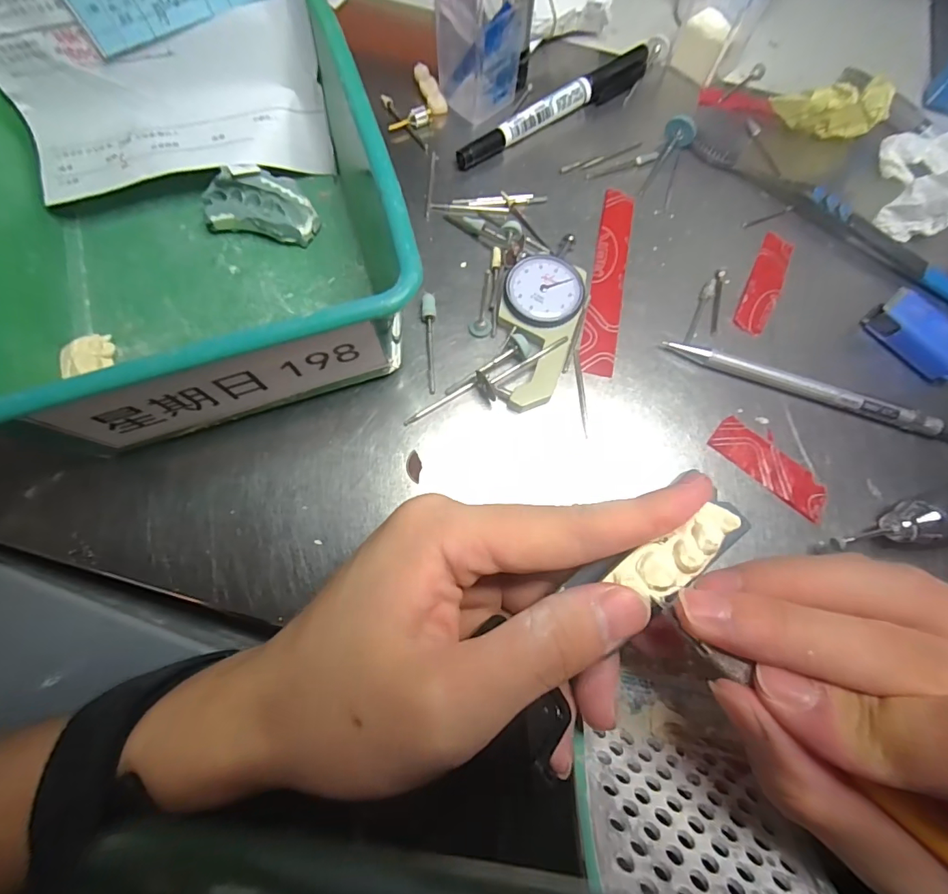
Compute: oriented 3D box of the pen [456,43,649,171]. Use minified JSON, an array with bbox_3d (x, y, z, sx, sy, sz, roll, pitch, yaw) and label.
[{"bbox_3d":[0.048,-0.192,0.260,0.137,0.014,0.015,-38,77,-13],"label":"pen"}]

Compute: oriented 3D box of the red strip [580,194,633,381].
[{"bbox_3d":[0.068,-0.087,0.231,0.017,0.004,0.111,12,72,1],"label":"red strip"}]

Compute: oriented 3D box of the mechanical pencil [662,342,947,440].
[{"bbox_3d":[0.160,-0.026,0.213,0.137,0.009,0.008,18,72,3],"label":"mechanical pencil"}]

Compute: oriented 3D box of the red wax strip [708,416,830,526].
[{"bbox_3d":[0.134,0.008,0.204,0.054,0.004,0.022,39,74,10],"label":"red wax strip"}]

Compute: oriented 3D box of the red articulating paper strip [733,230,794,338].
[{"bbox_3d":[0.151,-0.086,0.234,0.016,0.004,0.067,28,73,6],"label":"red articulating paper strip"}]

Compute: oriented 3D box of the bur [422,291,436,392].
[{"bbox_3d":[-0.021,-0.049,0.211,0.006,0.006,0.049,0,72,-3],"label":"bur"}]

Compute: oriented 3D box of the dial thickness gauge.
[{"bbox_3d":[0.029,-0.054,0.213,0.037,0.012,0.077,11,72,1],"label":"dial thickness gauge"}]

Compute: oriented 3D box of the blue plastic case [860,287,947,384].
[{"bbox_3d":[0.217,-0.054,0.222,0.020,0.019,0.046,-38,77,-13],"label":"blue plastic case"}]

